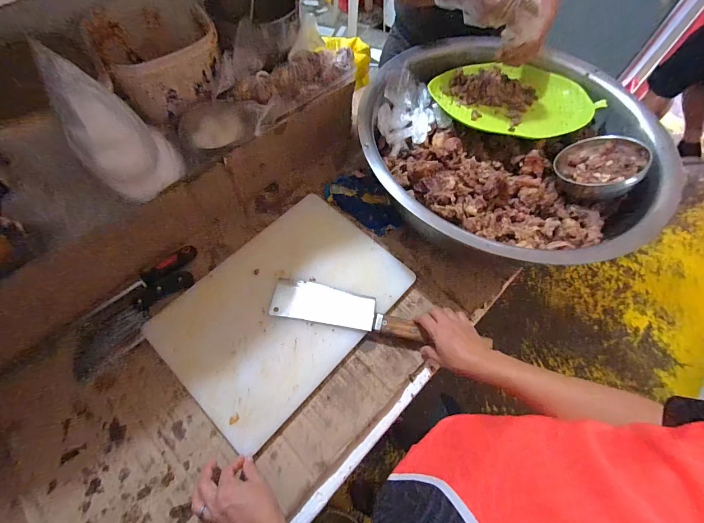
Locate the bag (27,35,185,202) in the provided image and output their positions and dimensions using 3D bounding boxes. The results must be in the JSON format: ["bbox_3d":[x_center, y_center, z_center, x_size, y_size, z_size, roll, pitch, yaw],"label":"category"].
[{"bbox_3d":[-0.354,-0.190,0.506,0.120,0.221,0.075,-32,68,-16],"label":"bag"}]

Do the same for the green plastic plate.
[{"bbox_3d":[0.367,-0.383,0.769,0.349,0.026,0.213,6,63,2],"label":"green plastic plate"}]

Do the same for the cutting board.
[{"bbox_3d":[-0.129,0.075,0.641,0.311,0.033,0.436,41,69,18],"label":"cutting board"}]

